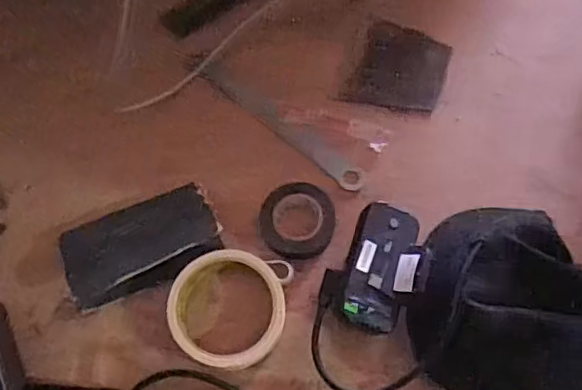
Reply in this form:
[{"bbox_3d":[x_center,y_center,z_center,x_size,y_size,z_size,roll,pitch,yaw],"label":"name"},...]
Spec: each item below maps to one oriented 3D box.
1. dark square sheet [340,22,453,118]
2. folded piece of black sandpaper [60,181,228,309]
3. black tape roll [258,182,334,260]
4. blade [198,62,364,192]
[{"bbox_3d":[0.108,-0.123,0.598,0.084,0.006,0.095,21,68,10],"label":"dark square sheet"},{"bbox_3d":[-0.127,0.043,0.518,0.129,0.027,0.073,-20,68,-8],"label":"folded piece of black sandpaper"},{"bbox_3d":[0.006,0.022,0.528,0.061,0.026,0.063,0,66,1],"label":"black tape roll"},{"bbox_3d":[-0.012,-0.070,0.579,0.203,0.009,0.024,38,72,16],"label":"blade"}]

